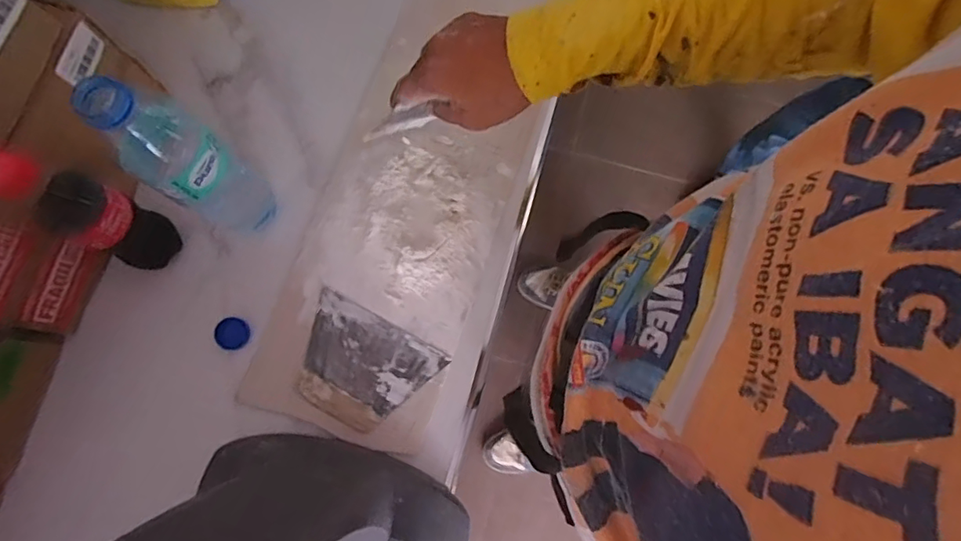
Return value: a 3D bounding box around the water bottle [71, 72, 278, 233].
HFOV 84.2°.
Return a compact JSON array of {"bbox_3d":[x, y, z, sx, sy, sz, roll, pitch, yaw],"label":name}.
[{"bbox_3d":[-0.226,-0.079,0.440,0.053,0.233,0.064,31,79,5],"label":"water bottle"}]

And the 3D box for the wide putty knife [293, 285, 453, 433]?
[{"bbox_3d":[-0.118,0.094,0.523,0.135,0.010,0.103,29,79,4],"label":"wide putty knife"}]

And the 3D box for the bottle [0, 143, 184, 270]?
[{"bbox_3d":[-0.329,-0.049,0.448,0.066,0.196,0.057,23,79,3],"label":"bottle"}]

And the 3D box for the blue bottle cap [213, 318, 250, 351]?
[{"bbox_3d":[-0.247,0.062,0.526,0.030,0.007,0.030,0,79,-1],"label":"blue bottle cap"}]

